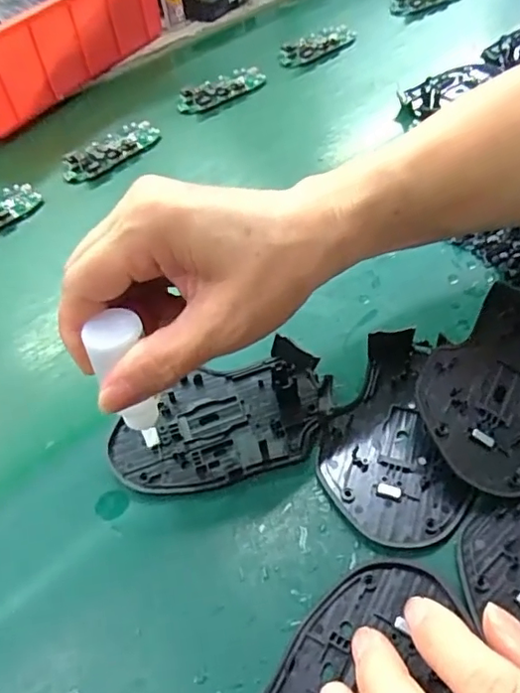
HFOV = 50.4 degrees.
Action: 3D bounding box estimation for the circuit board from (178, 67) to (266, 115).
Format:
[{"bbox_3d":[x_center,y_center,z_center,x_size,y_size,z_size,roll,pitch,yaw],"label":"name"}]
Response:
[{"bbox_3d":[-0.039,-0.261,0.559,0.099,0.013,0.039,-35,55,-21],"label":"circuit board"}]

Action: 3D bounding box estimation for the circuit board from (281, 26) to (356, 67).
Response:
[{"bbox_3d":[0.065,-0.330,0.608,0.111,0.013,0.042,-37,56,-23],"label":"circuit board"}]

